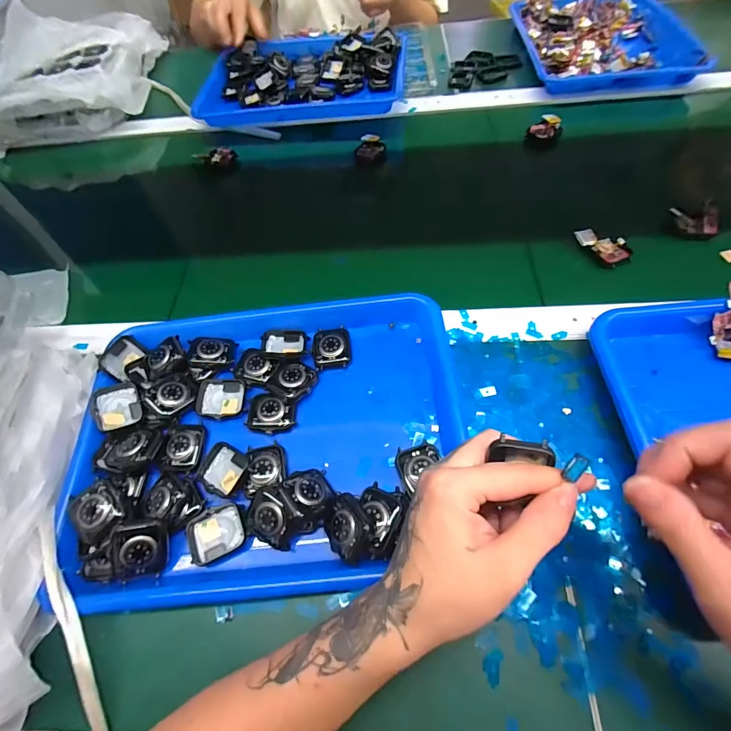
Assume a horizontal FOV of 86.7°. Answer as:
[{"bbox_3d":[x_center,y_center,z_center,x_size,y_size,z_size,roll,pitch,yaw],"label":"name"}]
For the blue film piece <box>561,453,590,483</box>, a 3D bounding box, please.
[{"bbox_3d":[0.112,0.053,0.205,0.009,0.004,0.012,30,87,11],"label":"blue film piece"}]

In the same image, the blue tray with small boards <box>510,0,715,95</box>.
[{"bbox_3d":[0.406,-0.566,0.665,0.274,0.032,0.320,0,61,5],"label":"blue tray with small boards"}]

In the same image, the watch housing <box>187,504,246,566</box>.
[{"bbox_3d":[-0.118,0.133,0.309,0.042,0.008,0.037,-23,62,-10],"label":"watch housing"}]

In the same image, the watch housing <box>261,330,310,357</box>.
[{"bbox_3d":[-0.080,-0.022,0.389,0.043,0.008,0.039,3,47,-6],"label":"watch housing"}]

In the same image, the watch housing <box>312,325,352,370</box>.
[{"bbox_3d":[-0.033,-0.019,0.383,0.037,0.010,0.044,-6,61,0],"label":"watch housing"}]

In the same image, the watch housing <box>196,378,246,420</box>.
[{"bbox_3d":[-0.135,0.031,0.364,0.040,0.013,0.040,-1,61,3],"label":"watch housing"}]

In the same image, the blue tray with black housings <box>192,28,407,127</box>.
[{"bbox_3d":[-0.098,-0.487,0.640,0.323,0.038,0.254,2,61,6],"label":"blue tray with black housings"}]

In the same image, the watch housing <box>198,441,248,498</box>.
[{"bbox_3d":[-0.122,0.088,0.329,0.040,0.008,0.038,23,64,15],"label":"watch housing"}]

